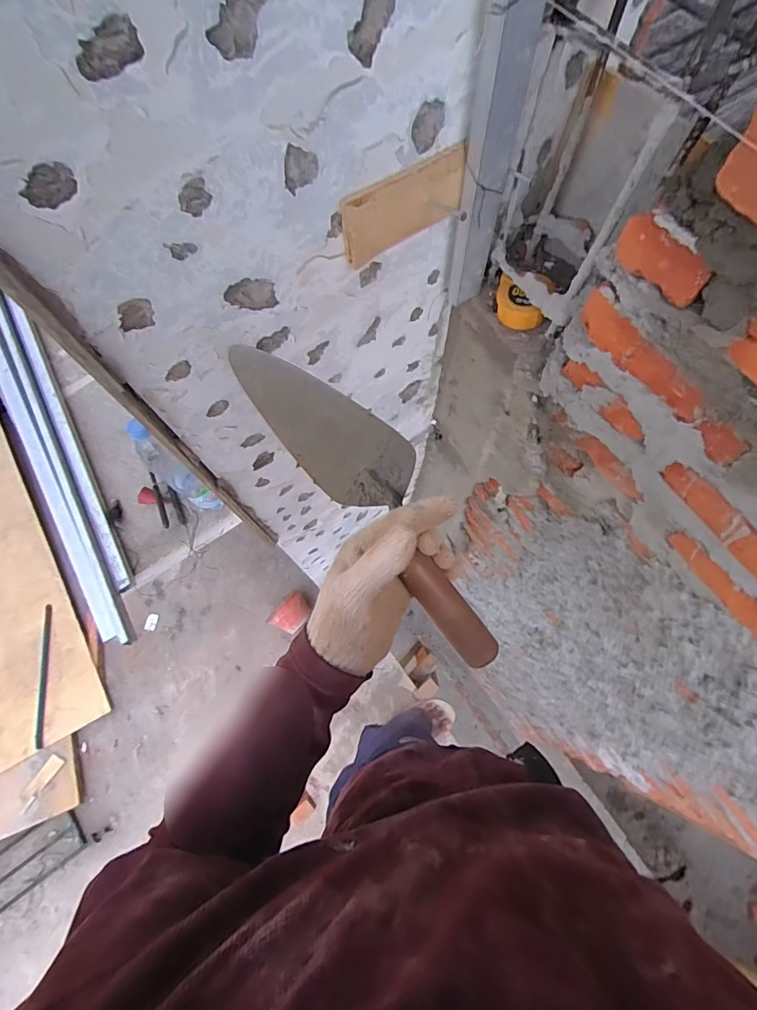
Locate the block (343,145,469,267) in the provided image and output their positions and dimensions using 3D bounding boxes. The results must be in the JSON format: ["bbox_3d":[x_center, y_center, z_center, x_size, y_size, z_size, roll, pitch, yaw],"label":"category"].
[{"bbox_3d":[0.024,-0.277,0.423,0.128,0.067,0.011,-31,74,-9],"label":"block"}]

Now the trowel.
[{"bbox_3d":[0.005,-0.004,0.367,0.073,0.070,0.294,-37,92,-11],"label":"trowel"}]

